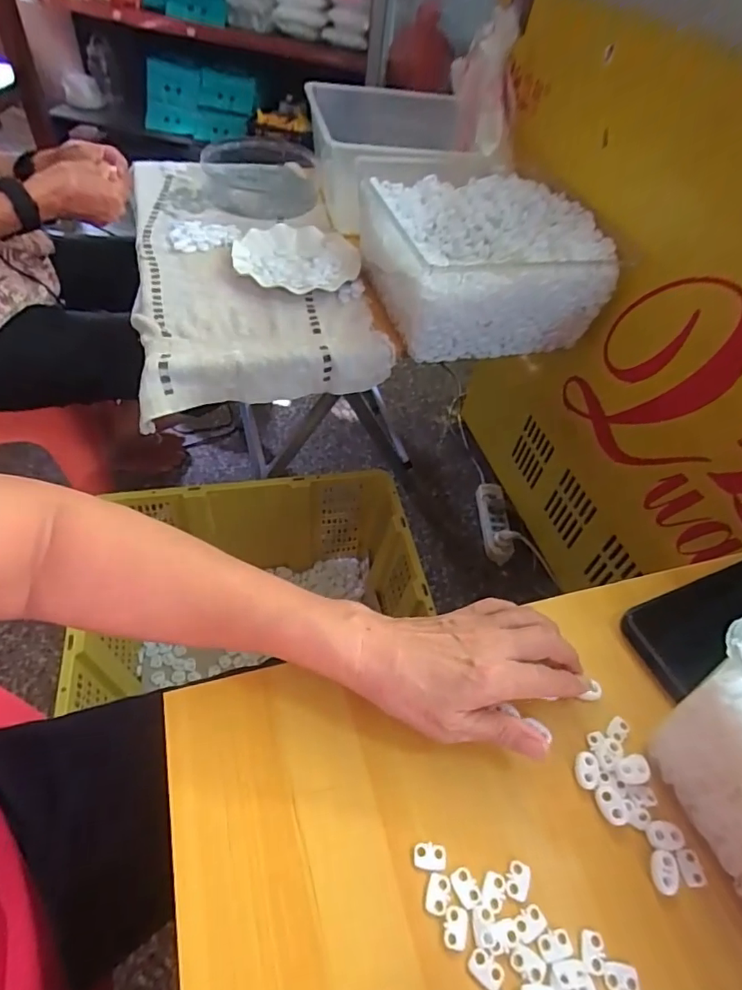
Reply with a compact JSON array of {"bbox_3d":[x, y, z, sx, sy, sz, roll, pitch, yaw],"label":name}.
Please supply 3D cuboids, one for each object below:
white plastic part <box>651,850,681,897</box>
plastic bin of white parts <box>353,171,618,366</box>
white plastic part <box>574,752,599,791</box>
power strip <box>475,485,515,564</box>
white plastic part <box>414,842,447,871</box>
[{"bbox_3d":[0.179,0.228,0.317,0.016,0.004,0.022,17,51,6],"label":"white plastic part"},{"bbox_3d":[0.150,-0.332,0.744,0.275,0.130,0.276,-7,53,-13],"label":"plastic bin of white parts"},{"bbox_3d":[0.143,0.183,0.350,0.015,0.004,0.022,12,51,2],"label":"white plastic part"},{"bbox_3d":[0.272,0.055,1.155,0.054,0.046,0.201,2,51,-6],"label":"power strip"},{"bbox_3d":[0.035,0.212,0.309,0.019,0.004,0.013,7,51,-2],"label":"white plastic part"}]

